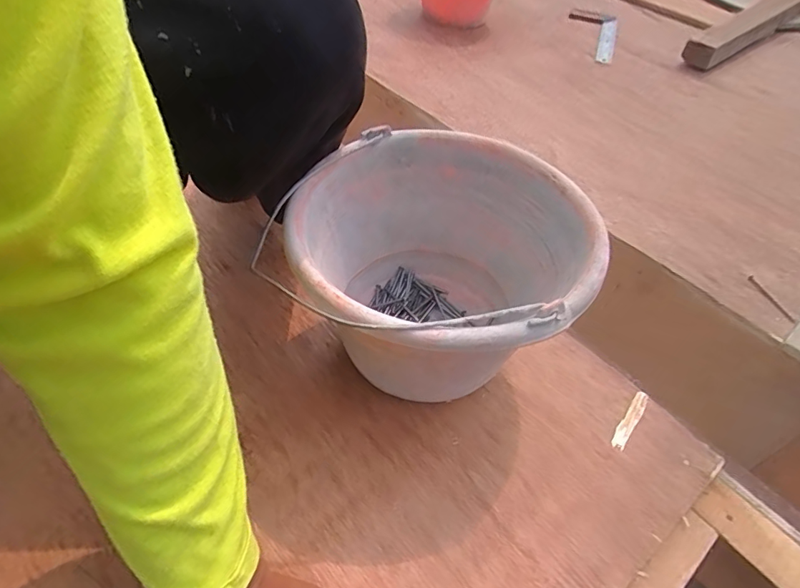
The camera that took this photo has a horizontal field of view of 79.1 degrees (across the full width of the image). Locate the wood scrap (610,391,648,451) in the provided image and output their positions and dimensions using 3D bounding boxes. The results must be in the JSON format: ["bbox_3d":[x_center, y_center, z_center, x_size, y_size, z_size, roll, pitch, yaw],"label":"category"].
[{"bbox_3d":[0.213,0.116,0.446,0.014,0.007,0.066,34,53,22],"label":"wood scrap"}]

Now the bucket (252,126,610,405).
[{"bbox_3d":[0.030,-0.003,0.434,0.228,0.176,0.234,3,48,-4],"label":"bucket"}]

